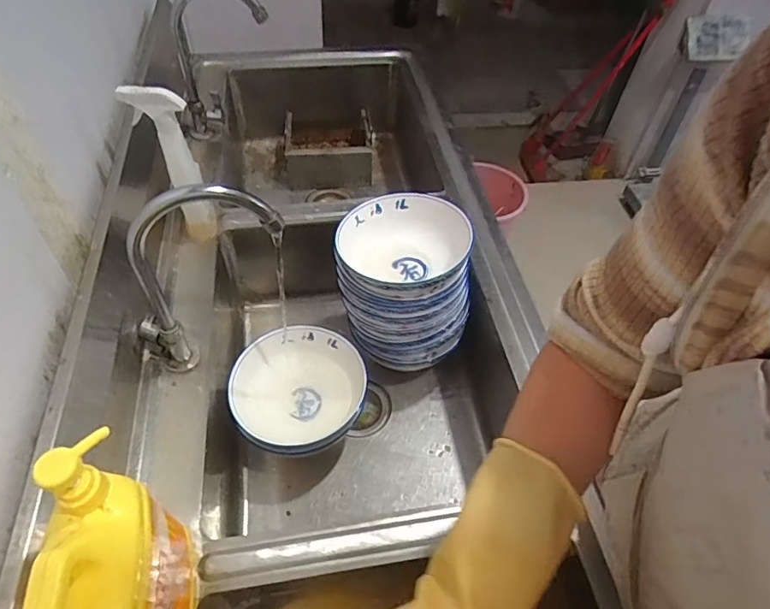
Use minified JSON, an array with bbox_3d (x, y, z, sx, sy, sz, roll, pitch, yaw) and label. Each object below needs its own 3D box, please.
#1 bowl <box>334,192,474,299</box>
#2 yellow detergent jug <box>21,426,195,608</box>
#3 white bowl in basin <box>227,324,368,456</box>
[{"bbox_3d":[0.026,-0.080,0.768,0.184,0.072,0.189,3,50,-3],"label":"bowl"},{"bbox_3d":[-0.206,0.217,0.406,0.072,0.203,0.155,-6,51,-10],"label":"yellow detergent jug"},{"bbox_3d":[-0.132,0.134,0.784,0.178,0.087,0.193,3,50,-3],"label":"white bowl in basin"}]

